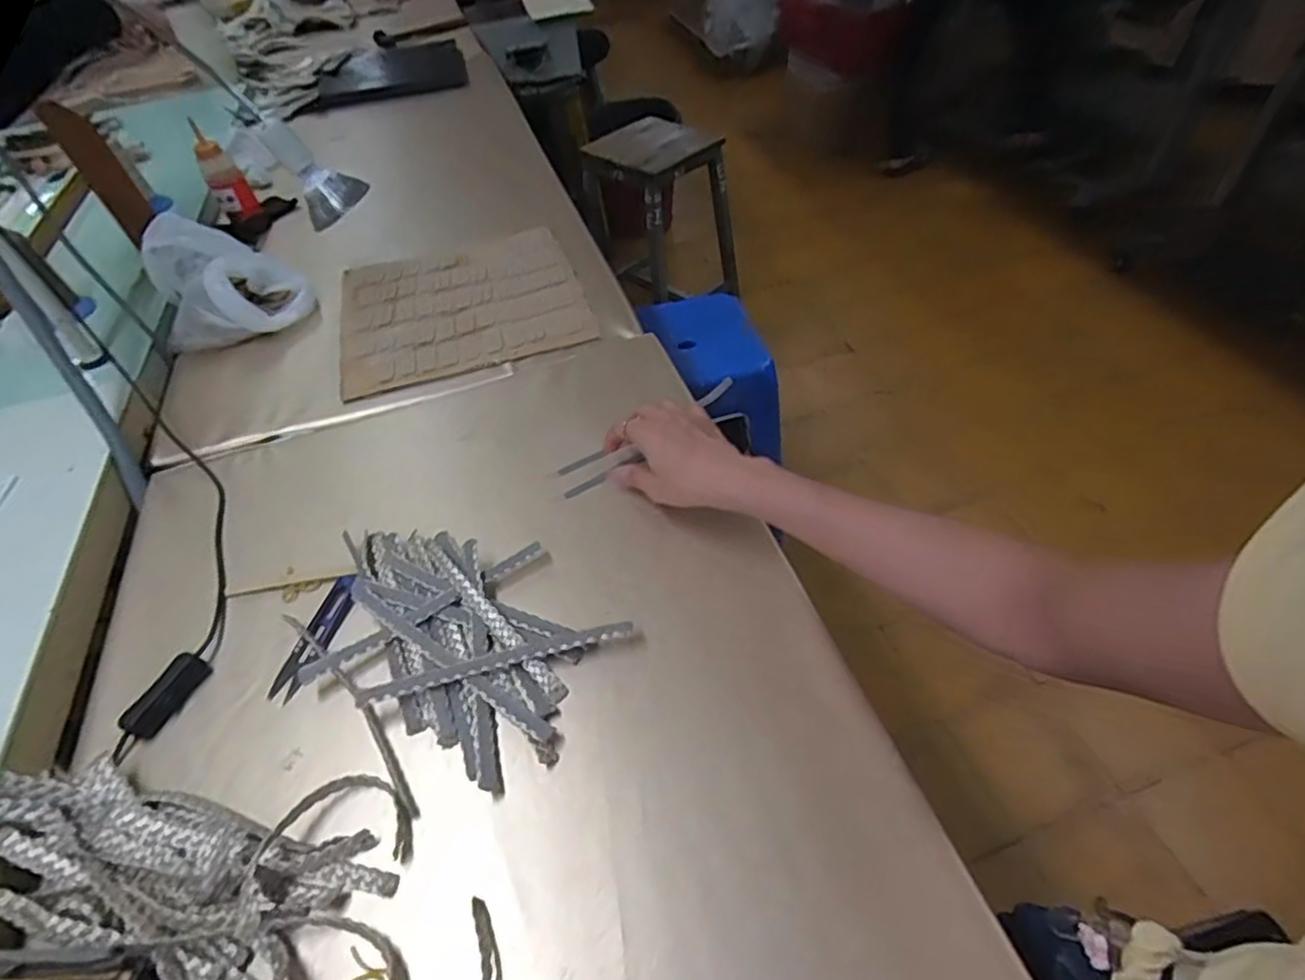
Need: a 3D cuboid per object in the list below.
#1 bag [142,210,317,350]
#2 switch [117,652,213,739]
[{"bbox_3d":[-0.515,-0.256,0.783,0.166,0.094,0.148,-19,50,-10],"label":"bag"},{"bbox_3d":[-0.352,0.148,0.471,0.016,0.022,0.059,16,52,19],"label":"switch"}]

